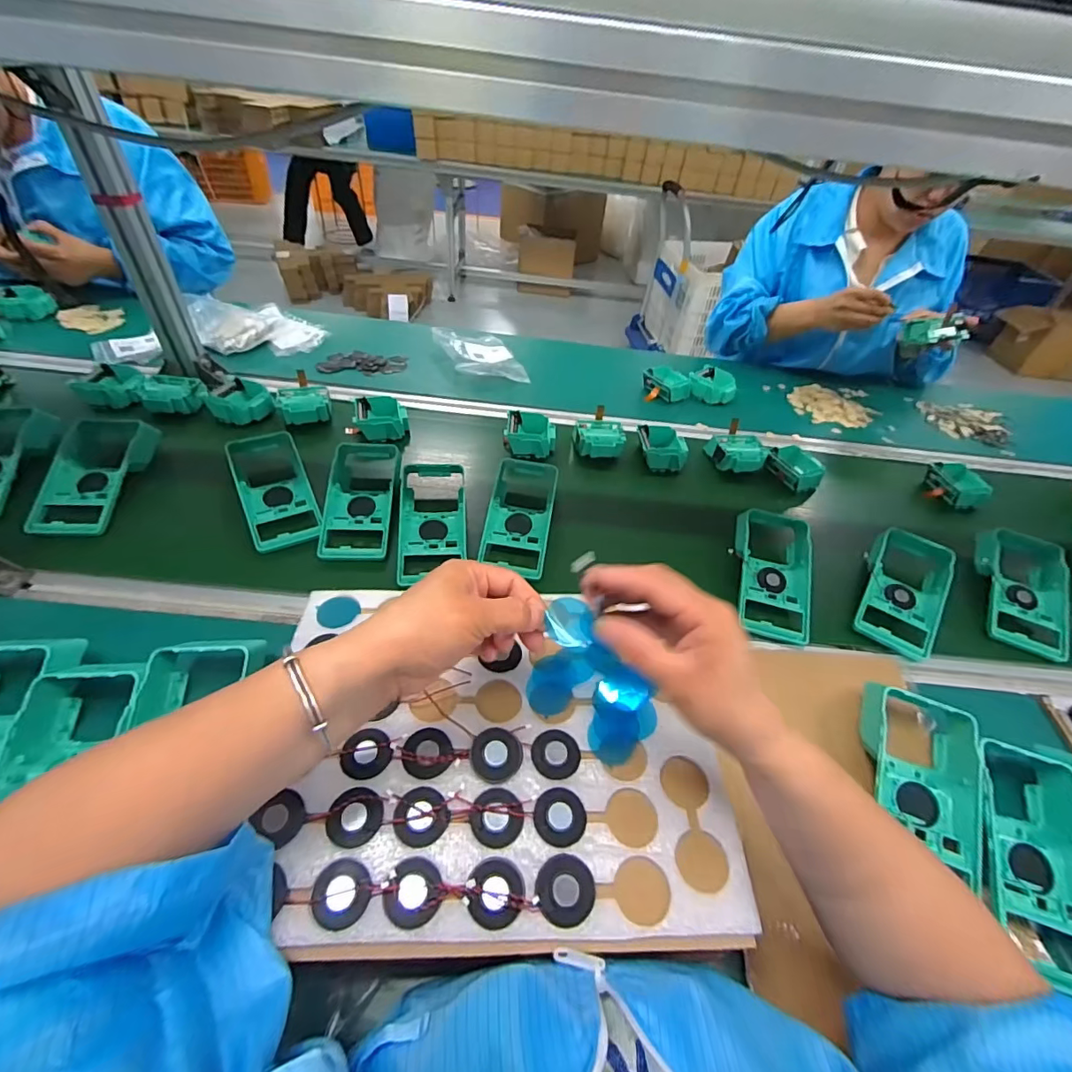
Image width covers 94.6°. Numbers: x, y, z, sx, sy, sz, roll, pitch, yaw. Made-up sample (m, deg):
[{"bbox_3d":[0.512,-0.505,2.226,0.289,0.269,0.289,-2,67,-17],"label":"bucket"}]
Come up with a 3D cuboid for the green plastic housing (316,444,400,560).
[{"bbox_3d":[-0.223,-0.050,0.641,0.087,0.034,0.186,-2,59,-4],"label":"green plastic housing"}]

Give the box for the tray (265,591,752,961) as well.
[{"bbox_3d":[-0.023,0.145,0.356,0.311,0.020,0.234,3,46,-5],"label":"tray"}]

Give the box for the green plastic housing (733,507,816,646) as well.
[{"bbox_3d":[0.296,0.046,0.619,0.086,0.035,0.183,12,57,8],"label":"green plastic housing"}]

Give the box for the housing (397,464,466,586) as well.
[{"bbox_3d":[-0.130,-0.030,0.631,0.082,0.044,0.184,-1,46,-8],"label":"housing"}]

